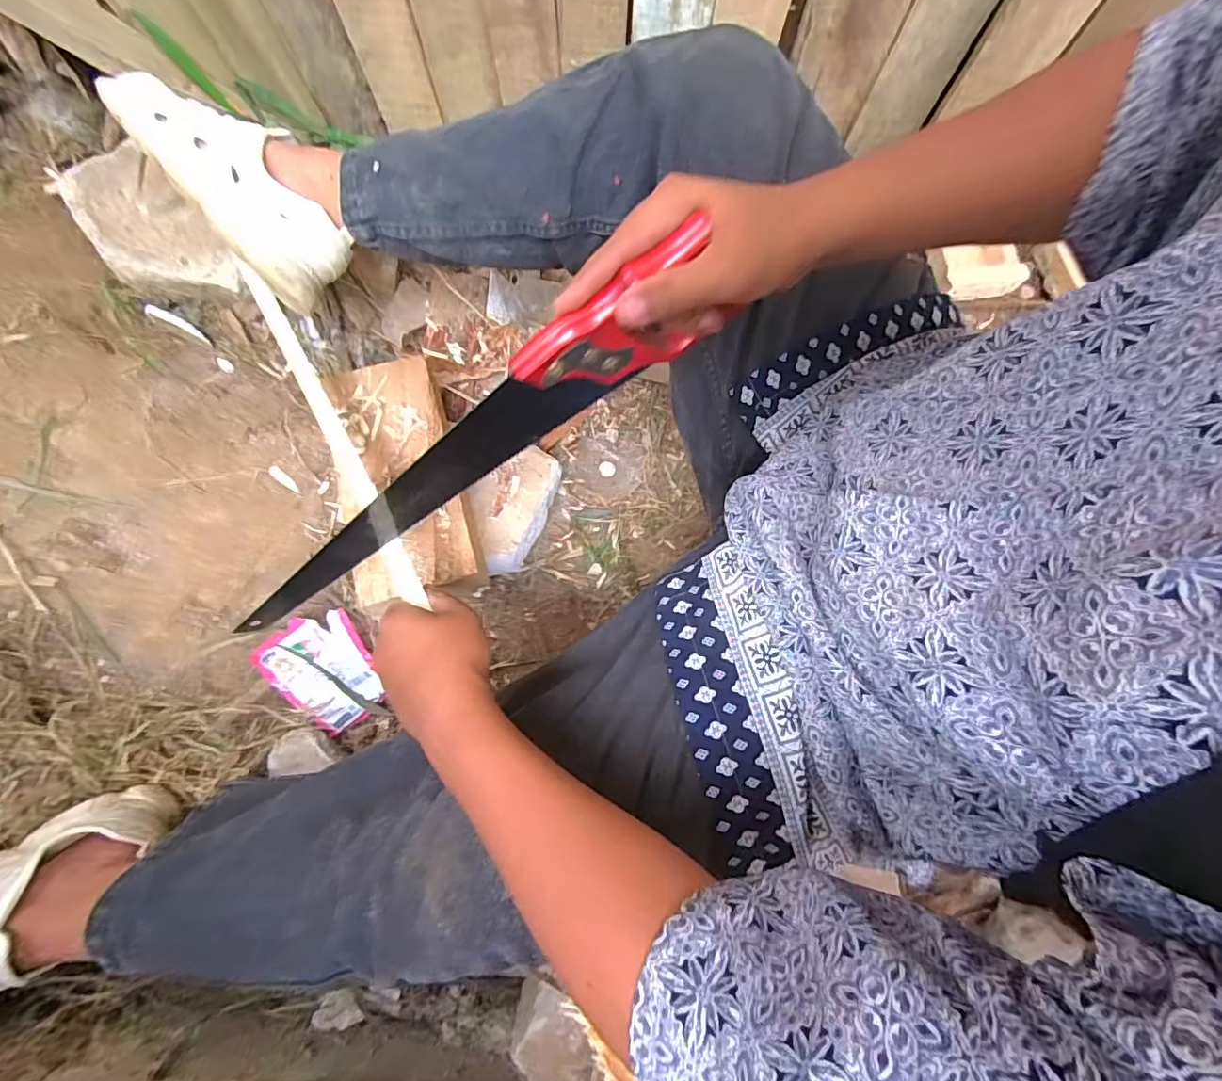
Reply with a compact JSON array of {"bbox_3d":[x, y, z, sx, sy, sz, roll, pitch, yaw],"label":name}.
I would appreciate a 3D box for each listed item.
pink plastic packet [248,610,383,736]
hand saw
[{"bbox_3d":[-0.332,0.153,0.631,0.103,0.016,0.134,-34,101,-9],"label":"pink plastic packet"},{"bbox_3d":[-0.115,-0.051,0.400,0.441,0.080,0.027,-32,77,22],"label":"hand saw"}]

